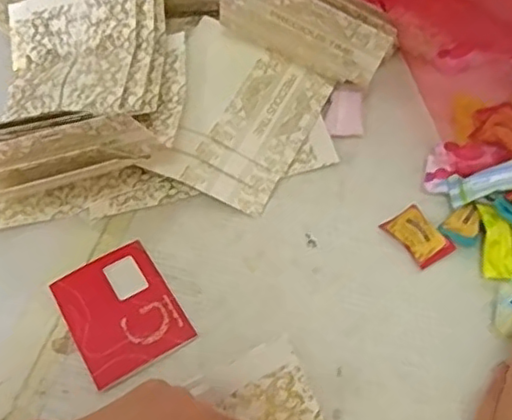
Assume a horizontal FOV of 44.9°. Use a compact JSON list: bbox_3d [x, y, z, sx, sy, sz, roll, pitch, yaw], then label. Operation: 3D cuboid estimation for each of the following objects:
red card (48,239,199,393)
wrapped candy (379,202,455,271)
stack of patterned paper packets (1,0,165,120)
[{"bbox_3d":[-0.102,0.076,0.467,0.078,0.007,0.102,-29,55,-15],"label":"red card"},{"bbox_3d":[0.128,0.017,0.486,0.033,0.016,0.051,-30,56,-17],"label":"wrapped candy"},{"bbox_3d":[-0.163,-0.145,0.575,0.172,0.041,0.143,-4,72,24],"label":"stack of patterned paper packets"}]

